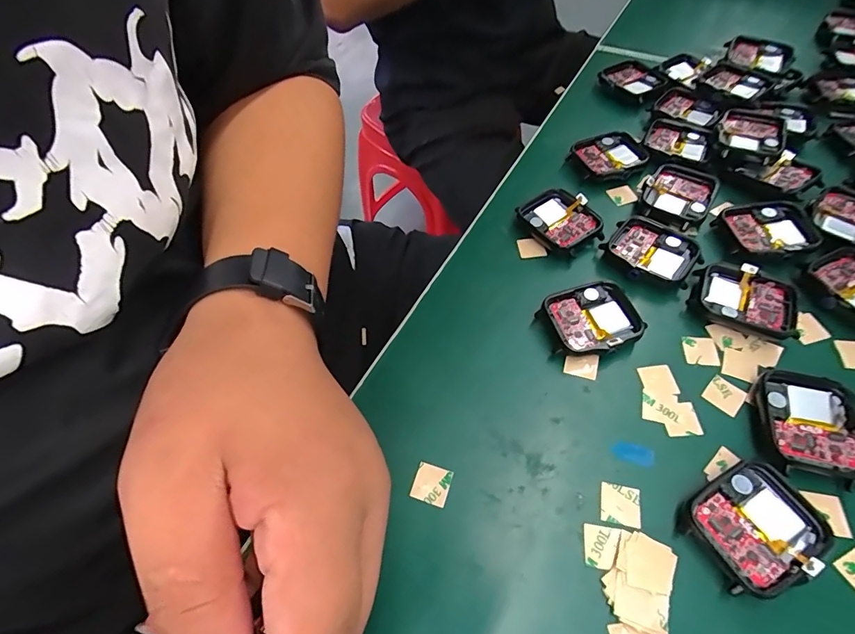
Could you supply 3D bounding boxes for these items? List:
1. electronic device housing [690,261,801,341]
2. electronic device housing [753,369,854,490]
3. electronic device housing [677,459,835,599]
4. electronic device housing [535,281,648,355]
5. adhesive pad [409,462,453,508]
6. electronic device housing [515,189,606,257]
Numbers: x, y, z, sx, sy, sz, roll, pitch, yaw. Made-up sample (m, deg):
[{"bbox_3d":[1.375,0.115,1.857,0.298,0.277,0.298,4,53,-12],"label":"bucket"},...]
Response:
[{"bbox_3d":[0.162,-0.008,0.216,0.047,0.010,0.036,24,62,19],"label":"electronic device housing"},{"bbox_3d":[0.165,0.047,0.181,0.036,0.011,0.045,12,59,12],"label":"electronic device housing"},{"bbox_3d":[0.124,0.081,0.162,0.046,0.012,0.037,-29,59,-14],"label":"electronic device housing"},{"bbox_3d":[0.083,0.003,0.217,0.046,0.013,0.038,-20,58,-9],"label":"electronic device housing"},{"bbox_3d":[0.002,0.073,0.184,0.015,0.004,0.015,16,61,11],"label":"adhesive pad"},{"bbox_3d":[0.079,-0.057,0.254,0.036,0.014,0.048,-32,60,-16],"label":"electronic device housing"}]

